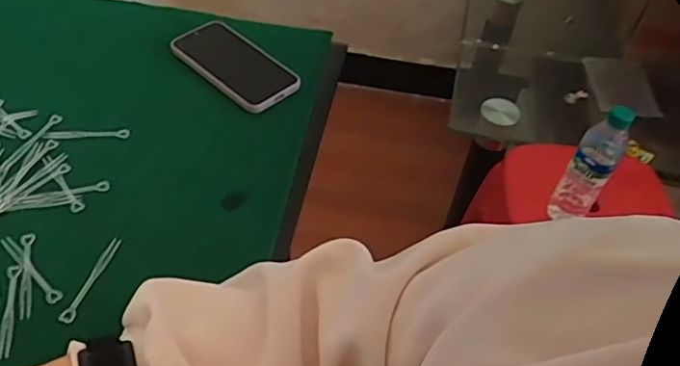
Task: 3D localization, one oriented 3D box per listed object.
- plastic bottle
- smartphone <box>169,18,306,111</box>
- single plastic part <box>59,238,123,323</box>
[{"bbox_3d":[0.378,-0.025,0.914,0.060,0.225,0.055,30,53,19],"label":"plastic bottle"},{"bbox_3d":[-0.123,-0.144,0.720,0.162,0.012,0.081,37,55,24],"label":"smartphone"},{"bbox_3d":[-0.215,0.082,0.526,0.011,0.006,0.085,16,49,8],"label":"single plastic part"}]

